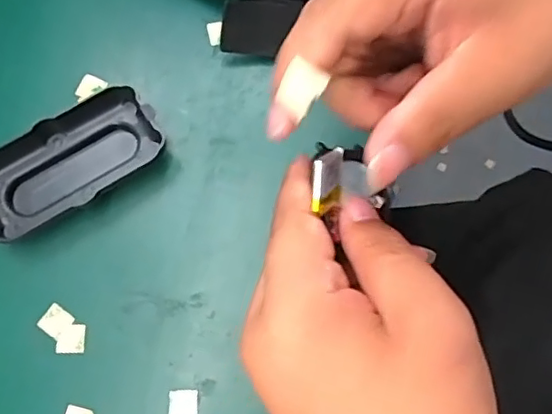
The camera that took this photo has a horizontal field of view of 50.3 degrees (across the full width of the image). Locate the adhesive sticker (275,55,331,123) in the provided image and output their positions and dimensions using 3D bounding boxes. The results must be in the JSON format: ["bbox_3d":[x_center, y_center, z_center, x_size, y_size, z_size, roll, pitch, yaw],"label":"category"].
[{"bbox_3d":[0.008,-0.037,0.189,0.011,0.004,0.015,36,102,21],"label":"adhesive sticker"}]

